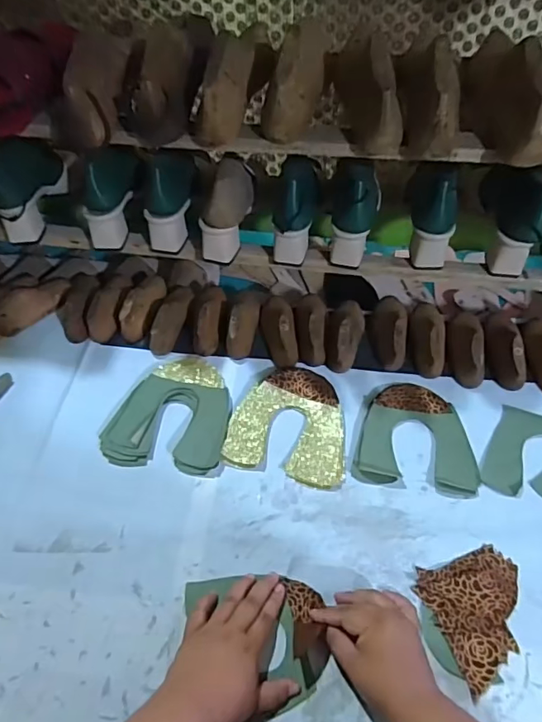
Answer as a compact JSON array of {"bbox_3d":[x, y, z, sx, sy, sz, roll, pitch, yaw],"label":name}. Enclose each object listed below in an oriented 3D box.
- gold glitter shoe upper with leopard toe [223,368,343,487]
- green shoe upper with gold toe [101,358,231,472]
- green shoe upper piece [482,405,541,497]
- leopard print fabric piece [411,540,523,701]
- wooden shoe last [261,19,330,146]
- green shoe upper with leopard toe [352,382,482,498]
[{"bbox_3d":[0.032,0.083,0.684,0.159,0.017,0.156,13,56,11],"label":"gold glitter shoe upper with leopard toe"},{"bbox_3d":[-0.138,0.067,0.704,0.159,0.018,0.176,6,55,6],"label":"green shoe upper with gold toe"},{"bbox_3d":[0.353,0.126,0.643,0.121,0.018,0.133,24,59,18],"label":"green shoe upper piece"},{"bbox_3d":[0.237,0.275,0.548,0.115,0.011,0.119,-21,57,-13],"label":"leopard print fabric piece"},{"bbox_3d":[0.026,-0.340,0.580,0.063,0.076,0.173,8,55,9],"label":"wooden shoe last"},{"bbox_3d":[0.198,0.099,0.674,0.154,0.007,0.157,7,55,7],"label":"green shoe upper with leopard toe"}]

